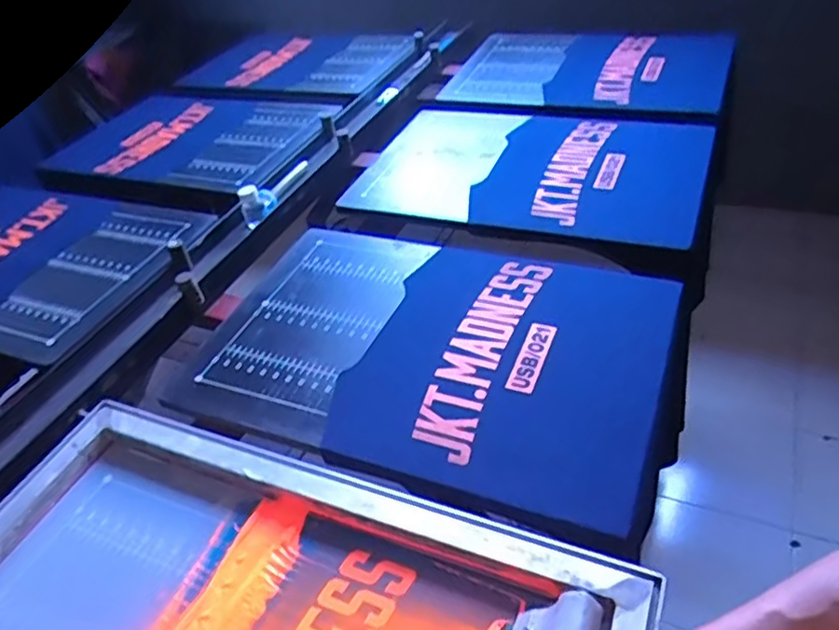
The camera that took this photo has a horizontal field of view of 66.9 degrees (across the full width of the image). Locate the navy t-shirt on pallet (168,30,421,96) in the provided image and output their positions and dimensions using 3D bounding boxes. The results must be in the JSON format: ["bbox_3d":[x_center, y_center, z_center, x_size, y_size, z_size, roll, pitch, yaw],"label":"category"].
[{"bbox_3d":[-0.301,-0.688,1.707,0.626,0.051,0.355,13,49,24],"label":"navy t-shirt on pallet"}]

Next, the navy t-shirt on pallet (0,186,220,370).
[{"bbox_3d":[-0.702,-0.103,1.134,0.583,0.028,0.394,13,45,22],"label":"navy t-shirt on pallet"}]

